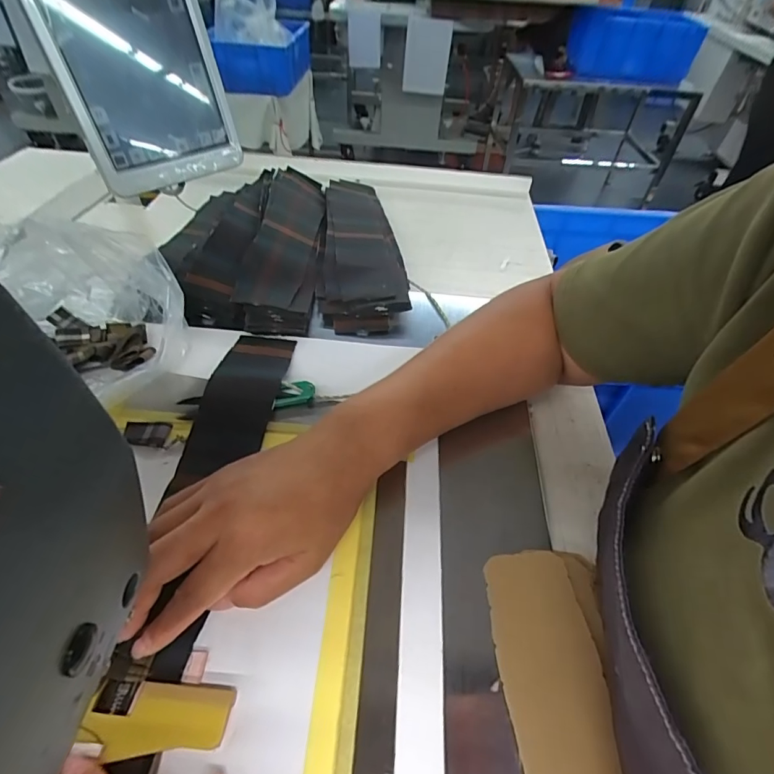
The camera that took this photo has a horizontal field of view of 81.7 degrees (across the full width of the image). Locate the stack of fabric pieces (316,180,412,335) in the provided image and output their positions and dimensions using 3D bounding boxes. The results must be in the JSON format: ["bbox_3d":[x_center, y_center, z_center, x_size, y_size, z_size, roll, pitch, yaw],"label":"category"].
[{"bbox_3d":[-0.036,-0.179,0.534,0.091,0.032,0.321,-2,48,-6],"label":"stack of fabric pieces"}]

